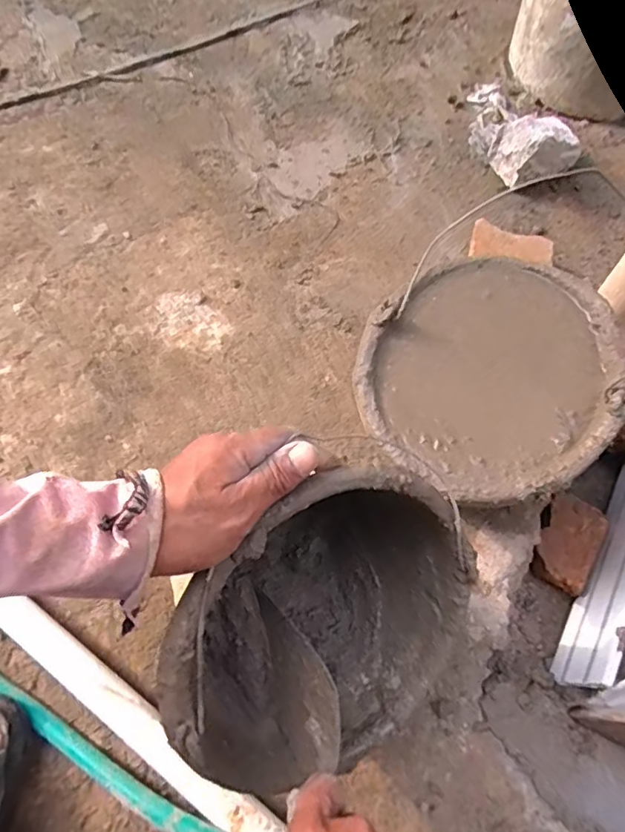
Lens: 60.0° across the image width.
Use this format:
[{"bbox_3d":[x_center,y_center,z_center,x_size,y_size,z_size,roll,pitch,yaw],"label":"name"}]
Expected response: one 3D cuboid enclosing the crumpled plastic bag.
[{"bbox_3d":[0.287,-0.426,0.785,0.111,0.078,0.233,-12,52,-4],"label":"crumpled plastic bag"}]

